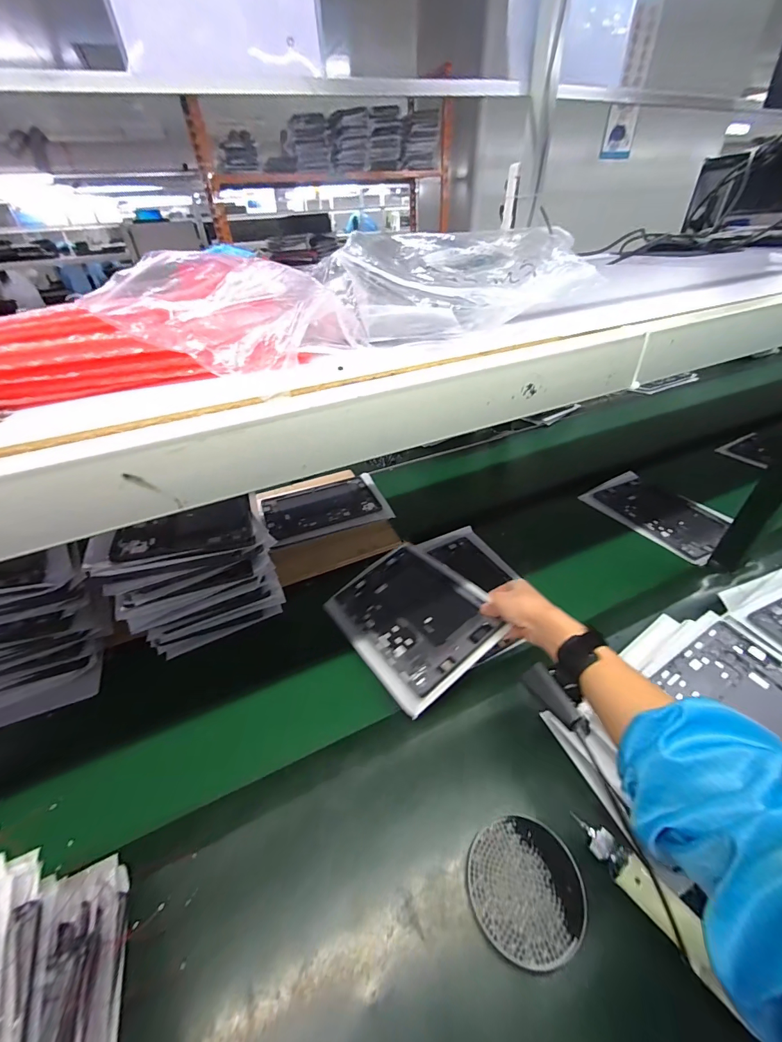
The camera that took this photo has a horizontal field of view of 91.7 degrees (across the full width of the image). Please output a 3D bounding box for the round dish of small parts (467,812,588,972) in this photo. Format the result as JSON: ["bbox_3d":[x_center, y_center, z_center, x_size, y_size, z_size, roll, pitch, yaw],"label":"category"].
[{"bbox_3d":[0.140,0.381,0.398,0.111,0.020,0.110,-2,36,1],"label":"round dish of small parts"}]

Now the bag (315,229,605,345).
[{"bbox_3d":[0.053,-0.210,0.335,0.220,0.069,0.106,-14,38,-16],"label":"bag"}]

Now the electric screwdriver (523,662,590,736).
[{"bbox_3d":[0.179,0.193,0.411,0.020,0.025,0.076,-20,39,-22],"label":"electric screwdriver"}]

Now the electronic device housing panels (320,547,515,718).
[{"bbox_3d":[0.029,0.144,0.604,0.195,0.010,0.272,-35,38,-17],"label":"electronic device housing panels"}]

